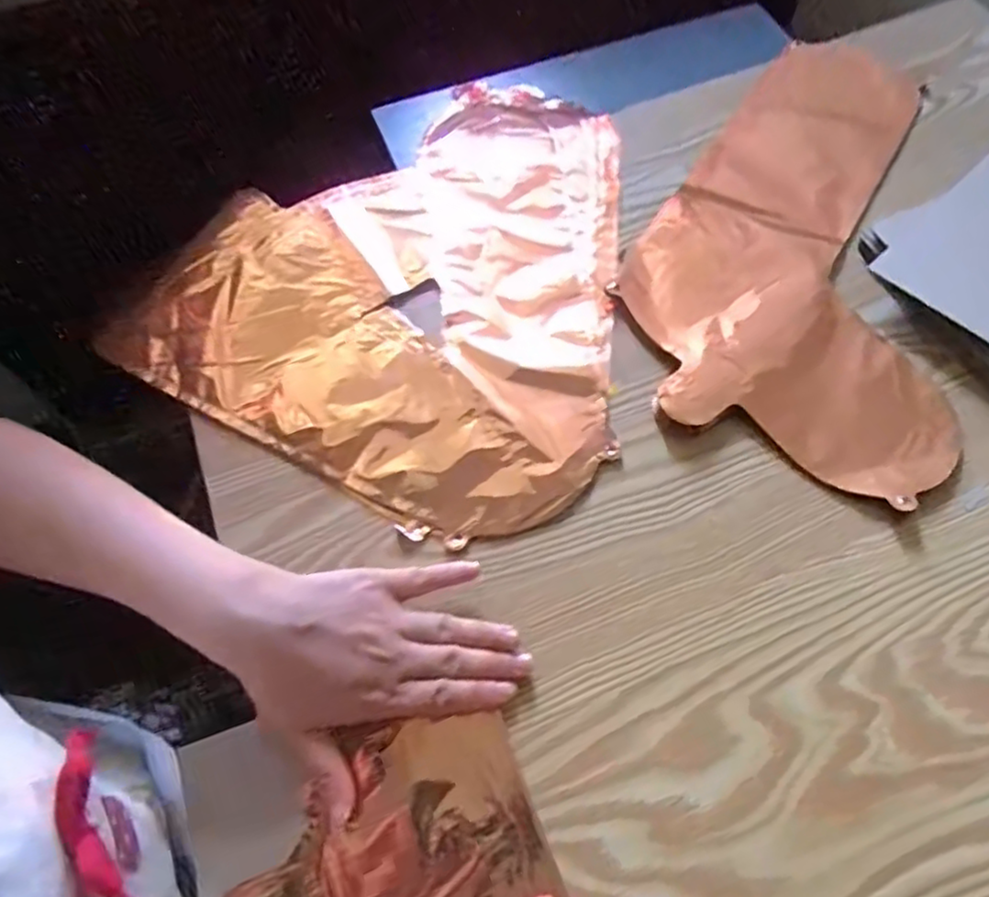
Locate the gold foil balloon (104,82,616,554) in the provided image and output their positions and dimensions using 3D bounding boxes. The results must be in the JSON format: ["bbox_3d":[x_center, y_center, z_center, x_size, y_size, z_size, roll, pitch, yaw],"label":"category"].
[{"bbox_3d":[-0.032,-0.147,0.498,0.330,0.011,0.388,27,67,14],"label":"gold foil balloon"}]

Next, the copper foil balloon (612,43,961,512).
[{"bbox_3d":[0.231,-0.163,0.498,0.221,0.013,0.390,19,66,11],"label":"copper foil balloon"}]

